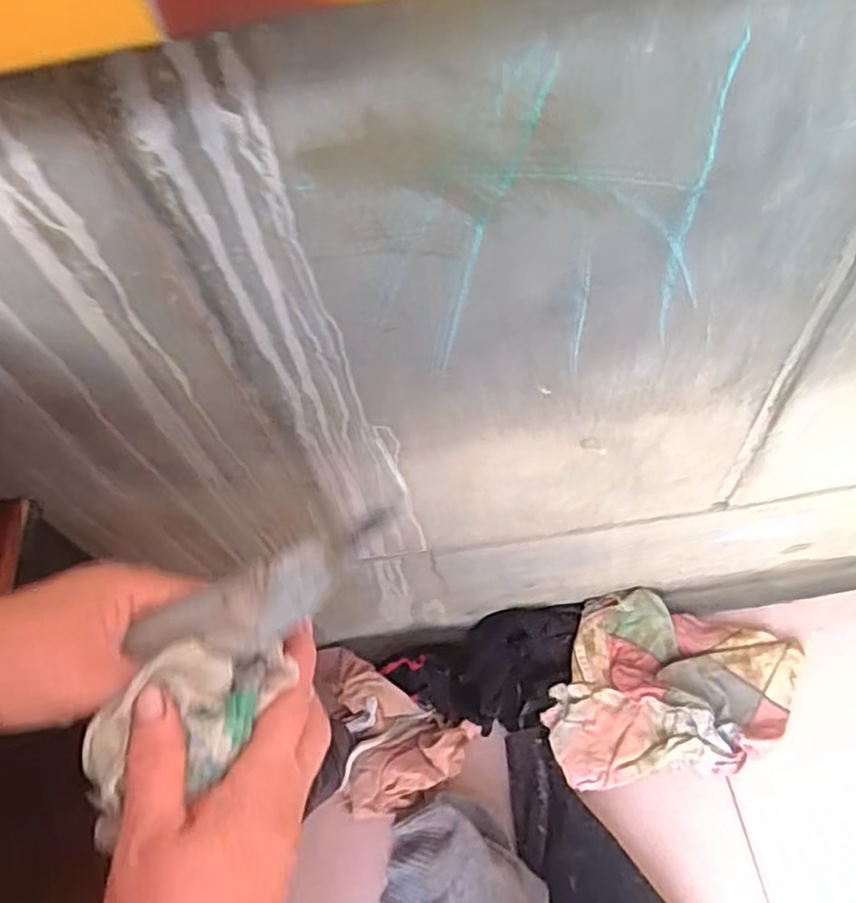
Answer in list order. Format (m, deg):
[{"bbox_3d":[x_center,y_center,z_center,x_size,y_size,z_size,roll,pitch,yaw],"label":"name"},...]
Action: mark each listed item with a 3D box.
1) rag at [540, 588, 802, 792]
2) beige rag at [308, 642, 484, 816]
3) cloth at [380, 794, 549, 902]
[{"bbox_3d":[0.331,0.306,0.924,0.344,0.064,0.222,-6,53,-3],"label":"rag"},{"bbox_3d":[-0.078,0.392,0.938,0.242,0.080,0.158,24,57,18],"label":"beige rag"},{"bbox_3d":[0.045,0.535,0.841,0.199,0.033,0.179,9,72,20],"label":"cloth"}]

